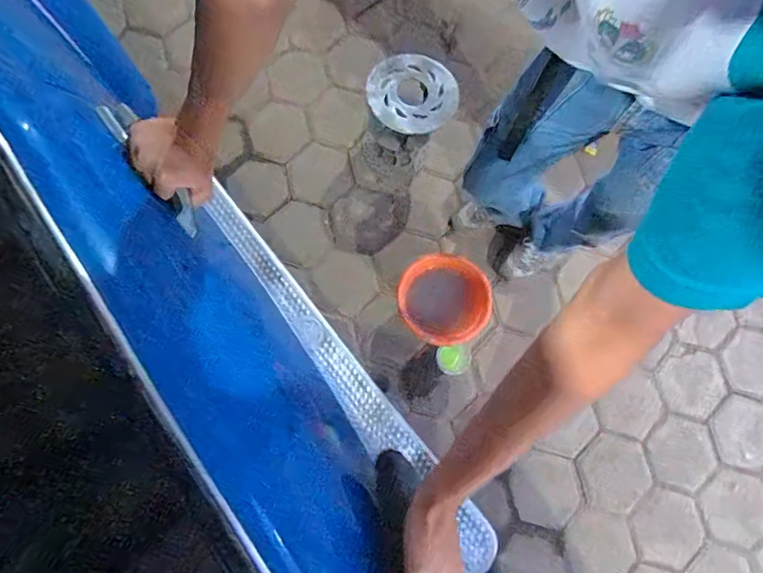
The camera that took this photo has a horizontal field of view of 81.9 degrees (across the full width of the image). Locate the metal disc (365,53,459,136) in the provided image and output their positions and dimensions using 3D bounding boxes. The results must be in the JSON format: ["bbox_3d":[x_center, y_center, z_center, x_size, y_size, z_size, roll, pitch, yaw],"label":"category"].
[{"bbox_3d":[0.081,-0.506,1.155,0.230,0.013,0.199,27,93,-6],"label":"metal disc"}]

